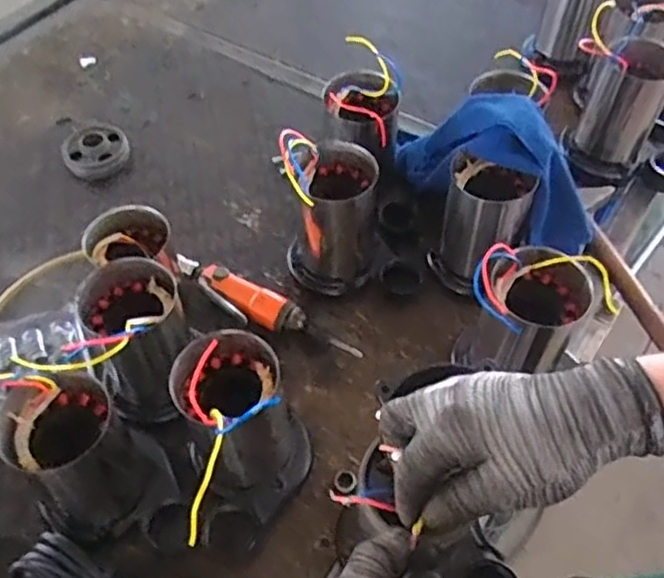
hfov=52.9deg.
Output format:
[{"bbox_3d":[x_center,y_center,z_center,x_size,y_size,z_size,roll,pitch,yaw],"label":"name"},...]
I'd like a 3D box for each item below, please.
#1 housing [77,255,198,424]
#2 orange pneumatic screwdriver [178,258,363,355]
[{"bbox_3d":[-0.193,0.059,0.681,0.096,0.168,0.103,25,57,17],"label":"housing"},{"bbox_3d":[-0.085,0.025,0.799,0.260,0.036,0.052,28,57,19],"label":"orange pneumatic screwdriver"}]

